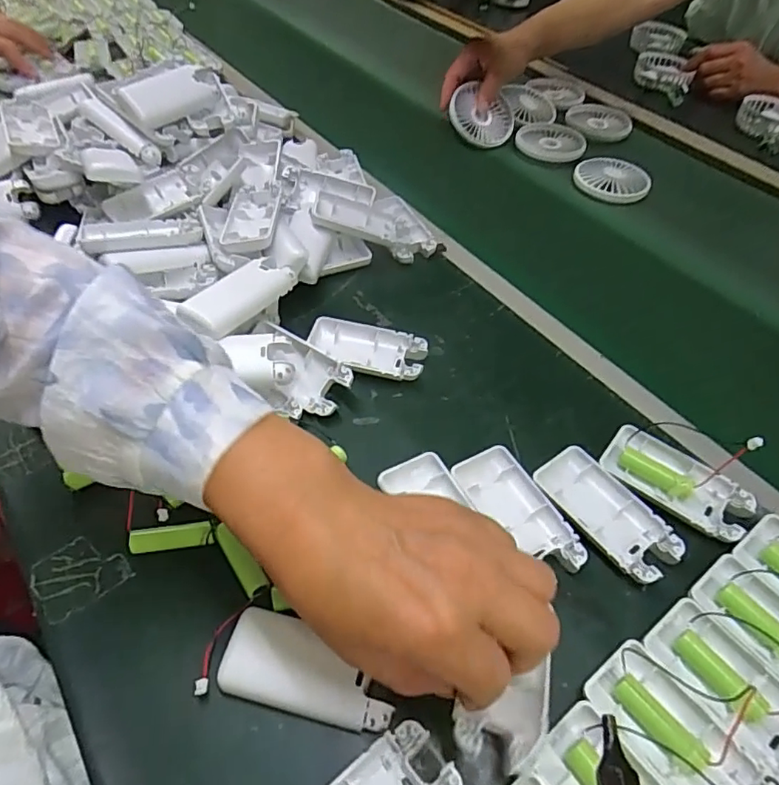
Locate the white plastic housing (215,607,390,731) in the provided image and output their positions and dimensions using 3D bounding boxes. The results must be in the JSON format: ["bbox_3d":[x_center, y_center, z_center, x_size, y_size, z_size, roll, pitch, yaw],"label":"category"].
[{"bbox_3d":[-0.043,0.148,0.302,0.092,0.011,0.043,12,50,9],"label":"white plastic housing"}]

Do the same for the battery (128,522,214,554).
[{"bbox_3d":[-0.135,0.091,0.350,0.050,0.012,0.011,-5,49,-6],"label":"battery"}]

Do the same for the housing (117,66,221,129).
[{"bbox_3d":[-0.214,-0.285,0.547,0.086,0.026,0.045,-38,103,-22],"label":"housing"}]

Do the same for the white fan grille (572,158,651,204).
[{"bbox_3d":[0.272,-0.262,0.688,0.089,0.016,0.089,19,51,15],"label":"white fan grille"}]

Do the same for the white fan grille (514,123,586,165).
[{"bbox_3d":[0.215,-0.331,0.743,0.083,0.014,0.099,-3,49,-4],"label":"white fan grille"}]

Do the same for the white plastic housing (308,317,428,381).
[{"bbox_3d":[-0.018,-0.034,0.457,0.094,0.016,0.044,11,49,8],"label":"white plastic housing"}]

